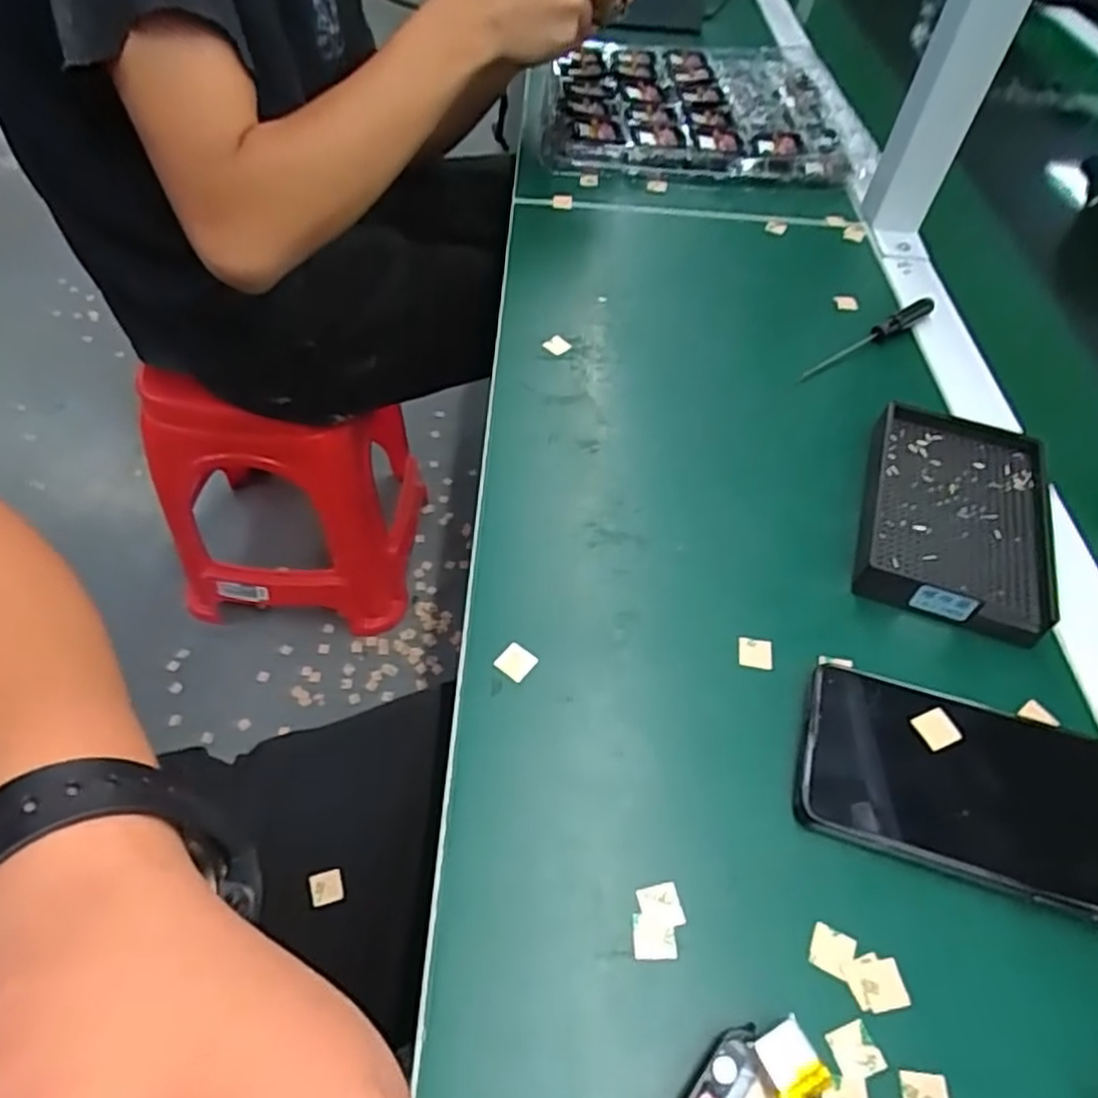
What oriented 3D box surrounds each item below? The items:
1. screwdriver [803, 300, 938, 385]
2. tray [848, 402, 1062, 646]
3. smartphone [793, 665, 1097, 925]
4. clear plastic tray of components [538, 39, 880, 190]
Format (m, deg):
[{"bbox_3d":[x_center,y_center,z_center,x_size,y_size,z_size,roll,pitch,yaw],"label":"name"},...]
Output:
[{"bbox_3d":[0.220,-0.147,0.507,0.137,0.014,0.011,-28,59,-23],"label":"screwdriver"},{"bbox_3d":[0.223,-0.021,0.403,0.090,0.023,0.139,17,53,9],"label":"tray"},{"bbox_3d":[0.190,0.105,0.307,0.162,0.017,0.078,15,53,7],"label":"smartphone"},{"bbox_3d":[0.143,-0.431,0.716,0.292,0.035,0.260,2,53,-4],"label":"clear plastic tray of components"}]

